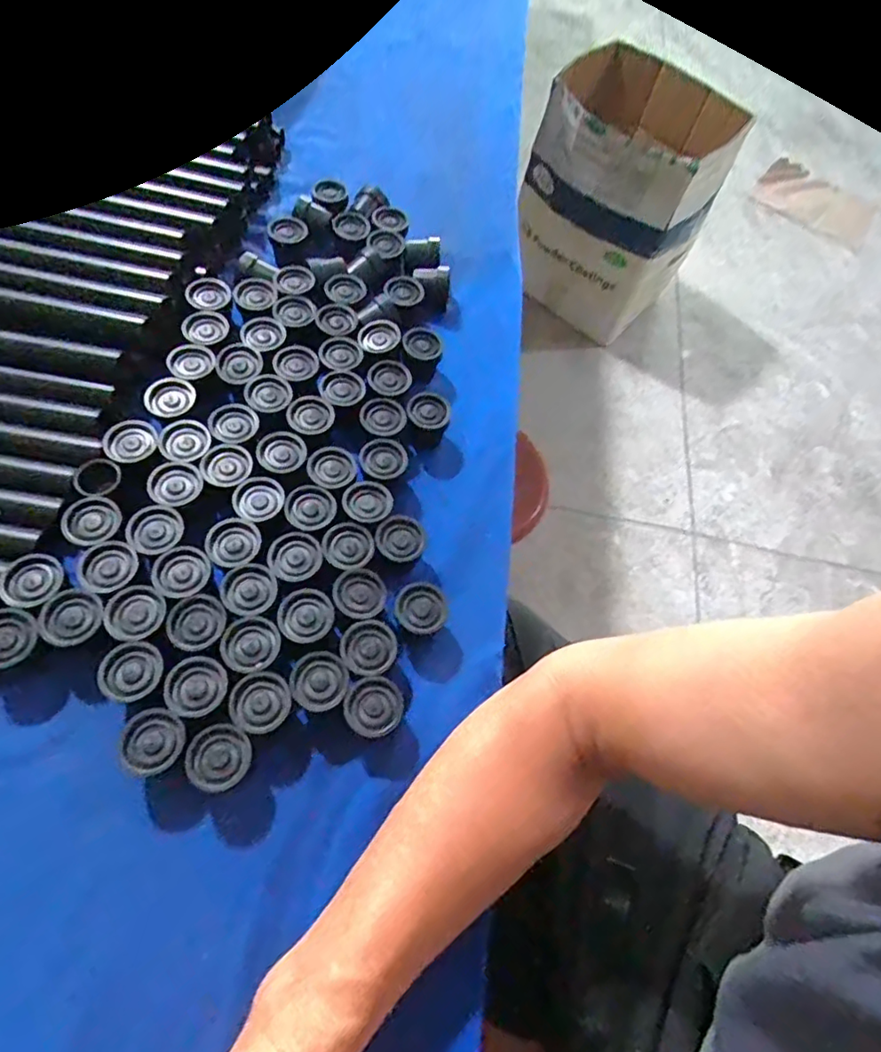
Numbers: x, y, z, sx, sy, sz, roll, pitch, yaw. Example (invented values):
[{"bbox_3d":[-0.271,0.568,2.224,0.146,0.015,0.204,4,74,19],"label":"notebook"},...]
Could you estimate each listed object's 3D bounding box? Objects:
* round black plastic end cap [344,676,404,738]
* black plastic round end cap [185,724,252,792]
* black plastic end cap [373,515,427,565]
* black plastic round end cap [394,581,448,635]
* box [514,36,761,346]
[{"bbox_3d":[-0.041,0.115,0.362,0.034,0.028,0.035,4,62,-7],"label":"round black plastic end cap"},{"bbox_3d":[-0.127,0.137,0.341,0.034,0.032,0.034,4,62,-7],"label":"black plastic round end cap"},{"bbox_3d":[-0.029,0.015,0.425,0.034,0.034,0.034,4,62,-7],"label":"black plastic end cap"},{"bbox_3d":[-0.013,0.061,0.402,0.034,0.031,0.034,4,62,-7],"label":"black plastic round end cap"},{"bbox_3d":[0.373,-0.727,1.314,0.258,0.459,0.411,-27,70,-21],"label":"box"}]

